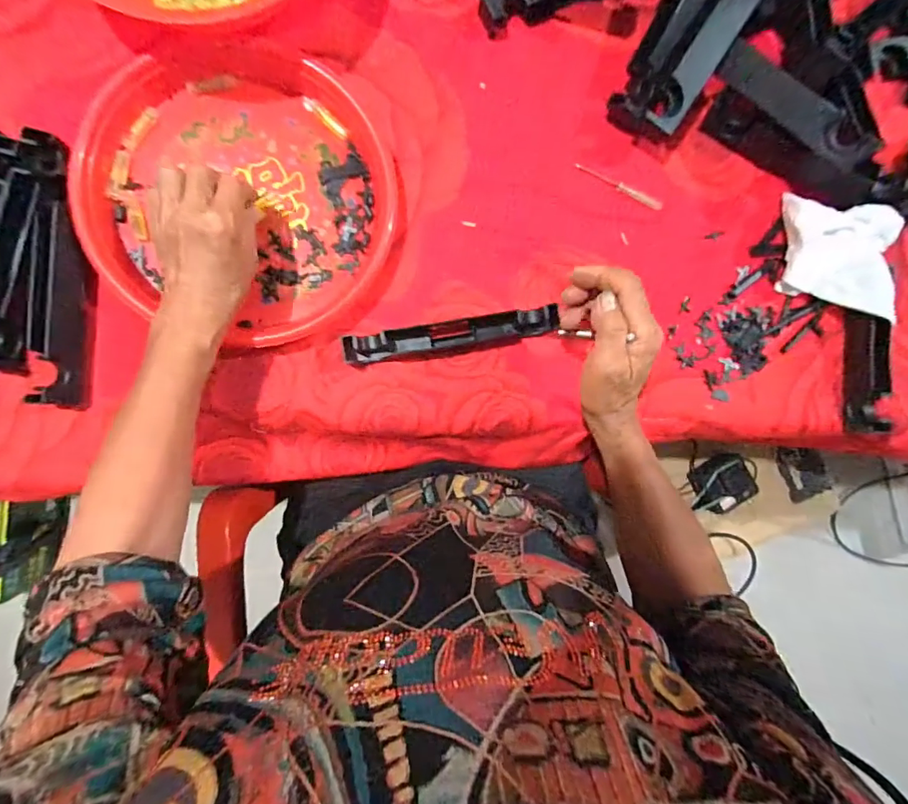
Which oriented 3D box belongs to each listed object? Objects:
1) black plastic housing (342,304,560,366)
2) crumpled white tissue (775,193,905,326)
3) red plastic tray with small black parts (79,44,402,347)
[{"bbox_3d":[-0.002,-0.061,0.425,0.191,0.029,0.029,-10,91,-6],"label":"black plastic housing"},{"bbox_3d":[0.360,-0.137,0.439,0.107,0.053,0.098,12,89,-6],"label":"crumpled white tissue"},{"bbox_3d":[-0.178,-0.178,0.400,0.241,0.038,0.250,-9,91,-6],"label":"red plastic tray with small black parts"}]

